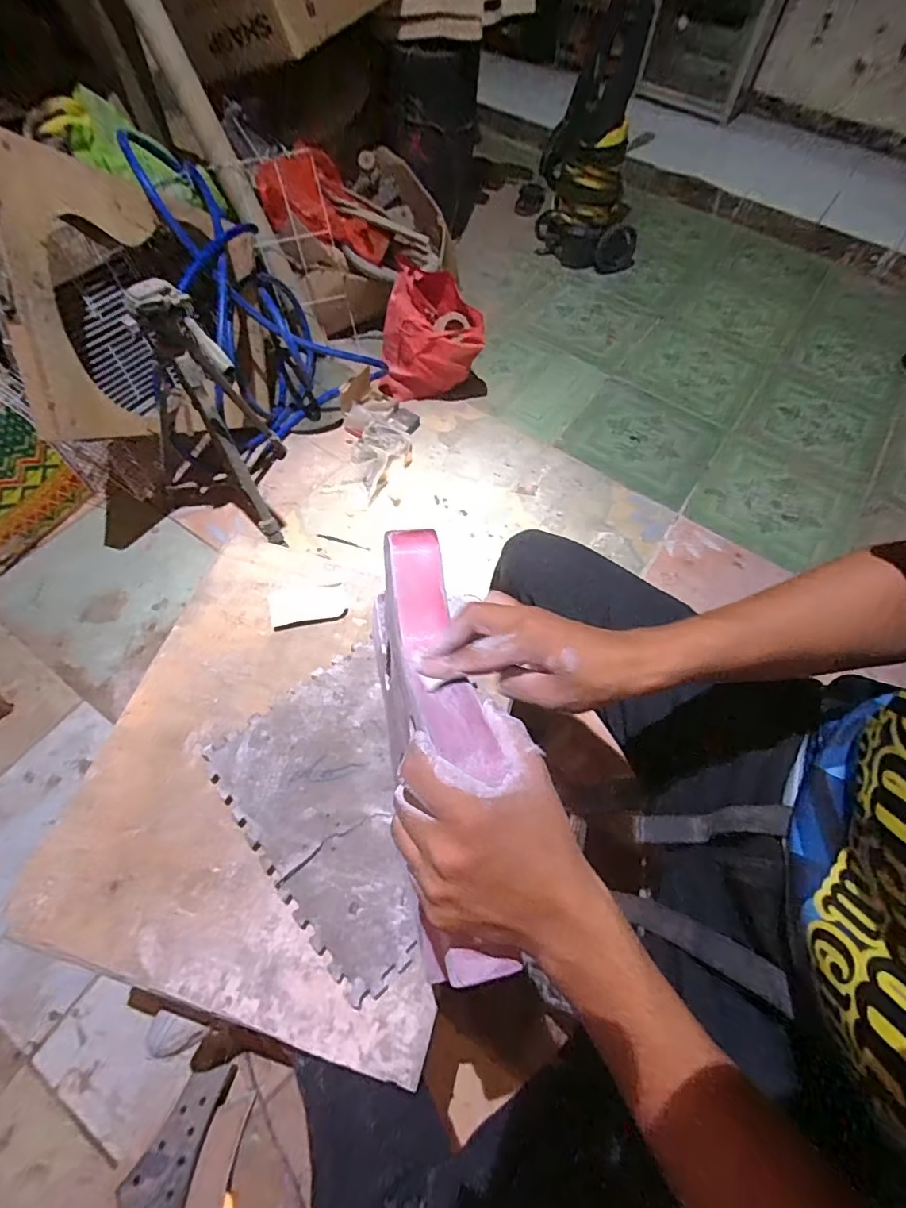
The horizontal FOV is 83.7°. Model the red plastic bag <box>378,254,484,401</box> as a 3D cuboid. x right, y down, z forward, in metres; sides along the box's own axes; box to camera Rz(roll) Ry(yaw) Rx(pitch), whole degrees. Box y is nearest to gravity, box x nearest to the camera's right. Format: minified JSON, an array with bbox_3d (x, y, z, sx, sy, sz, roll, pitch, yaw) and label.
[{"bbox_3d":[-0.057,-0.718,1.385,0.272,0.291,0.148,8,61,0],"label":"red plastic bag"}]

